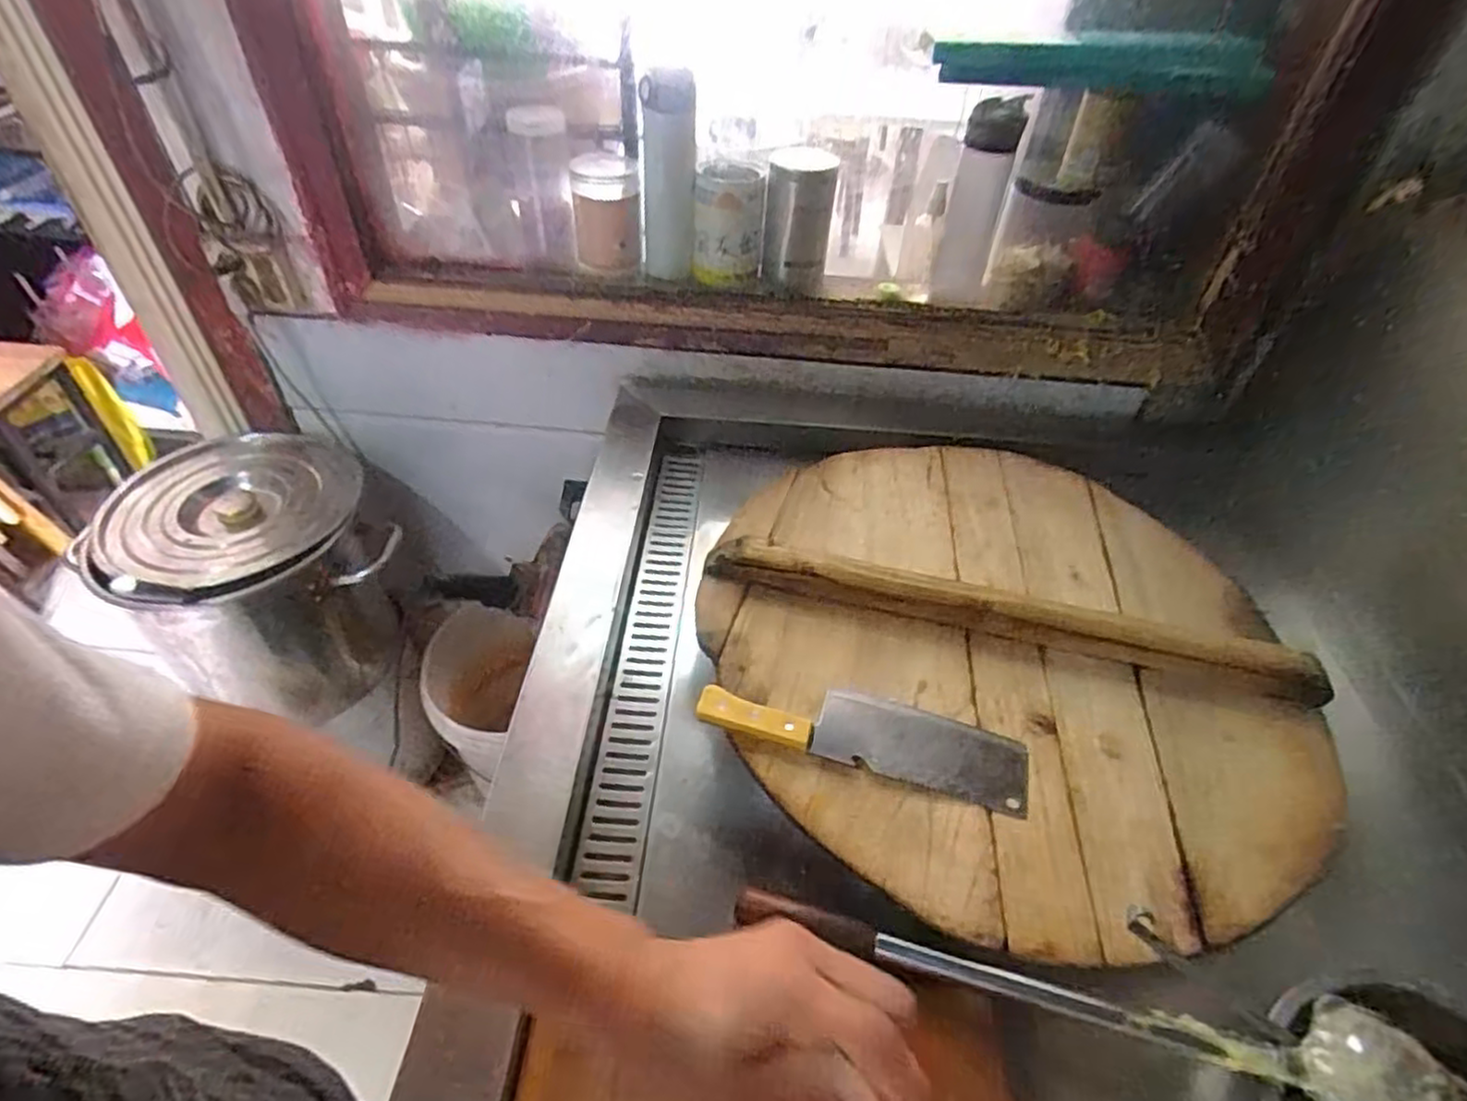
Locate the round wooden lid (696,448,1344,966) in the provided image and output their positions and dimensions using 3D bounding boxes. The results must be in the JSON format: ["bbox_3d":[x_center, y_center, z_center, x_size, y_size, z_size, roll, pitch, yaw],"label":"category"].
[{"bbox_3d":[0.239,0.075,0.671,0.511,0.063,0.523,2,46,-2],"label":"round wooden lid"}]

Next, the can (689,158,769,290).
[{"bbox_3d":[-0.008,-0.410,0.911,0.090,0.138,0.084,2,46,-1],"label":"can"}]

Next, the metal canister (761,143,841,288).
[{"bbox_3d":[0.080,-0.405,0.896,0.081,0.152,0.094,8,46,4],"label":"metal canister"}]

